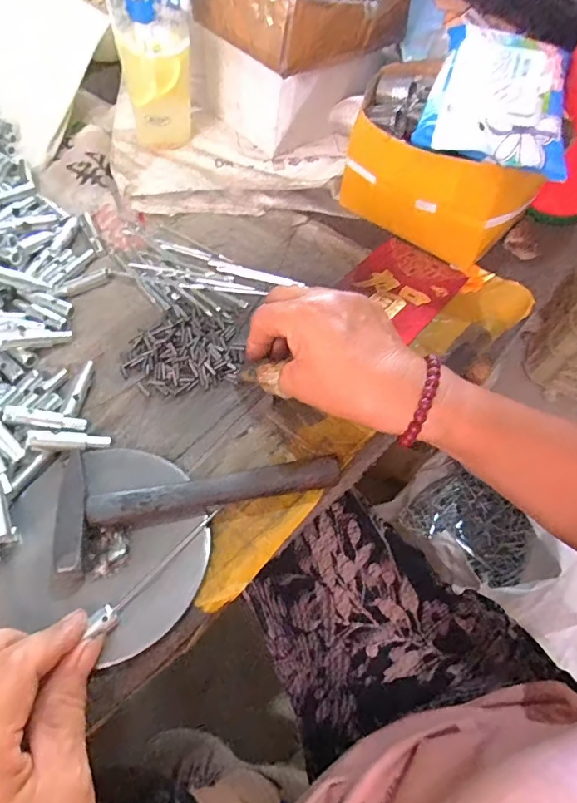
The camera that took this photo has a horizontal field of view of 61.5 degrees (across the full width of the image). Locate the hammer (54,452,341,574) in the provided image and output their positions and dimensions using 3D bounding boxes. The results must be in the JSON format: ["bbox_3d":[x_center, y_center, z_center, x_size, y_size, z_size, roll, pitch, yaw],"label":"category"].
[{"bbox_3d":[-0.058,0.048,0.311,0.171,0.030,0.069,-18,61,-14],"label":"hammer"}]

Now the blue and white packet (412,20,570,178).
[{"bbox_3d":[0.165,-0.245,0.383,0.105,0.026,0.155,15,59,3],"label":"blue and white packet"}]

